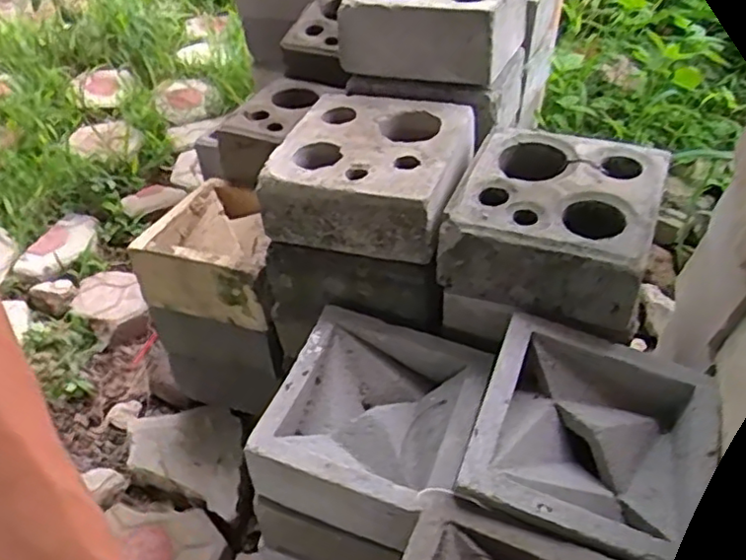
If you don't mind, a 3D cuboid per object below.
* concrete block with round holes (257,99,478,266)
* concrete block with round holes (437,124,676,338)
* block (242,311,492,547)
[{"bbox_3d":[-0.002,-0.136,0.767,0.213,0.086,0.209,14,47,15],"label":"concrete block with round holes"},{"bbox_3d":[0.194,-0.068,0.716,0.199,0.096,0.202,14,47,15],"label":"concrete block with round holes"},{"bbox_3d":[0.003,0.152,0.696,0.200,0.090,0.205,15,47,15],"label":"block"}]

